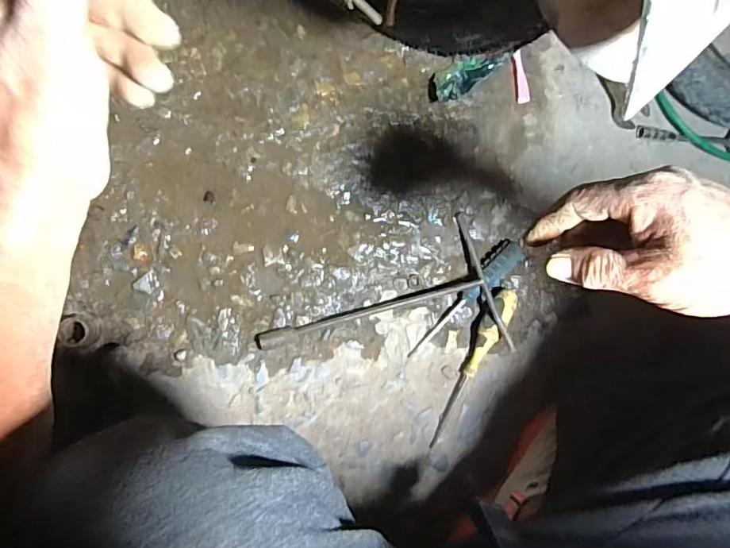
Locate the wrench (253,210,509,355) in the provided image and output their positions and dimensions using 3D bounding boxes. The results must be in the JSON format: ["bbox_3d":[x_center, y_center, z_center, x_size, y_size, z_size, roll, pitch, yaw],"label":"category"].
[{"bbox_3d":[0.019,0.056,0.611,0.290,0.029,0.166,-20,92,-8],"label":"wrench"}]

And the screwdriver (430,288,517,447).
[{"bbox_3d":[0.131,0.116,0.637,0.033,0.023,0.211,24,98,-7],"label":"screwdriver"}]

